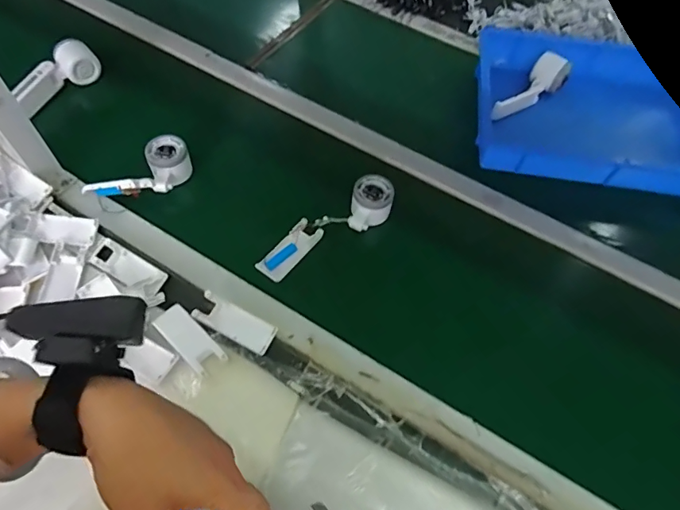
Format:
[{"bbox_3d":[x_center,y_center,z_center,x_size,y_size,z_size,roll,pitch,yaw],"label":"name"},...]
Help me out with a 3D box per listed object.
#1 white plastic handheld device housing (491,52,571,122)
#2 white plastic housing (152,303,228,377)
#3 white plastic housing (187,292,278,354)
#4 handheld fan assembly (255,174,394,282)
[{"bbox_3d":[0.329,-0.295,0.834,0.174,0.058,0.055,-37,67,-2],"label":"white plastic handheld device housing"},{"bbox_3d":[-0.184,0.102,0.570,0.097,0.009,0.040,40,64,19],"label":"white plastic housing"},{"bbox_3d":[-0.134,0.087,0.596,0.106,0.009,0.040,24,60,11],"label":"white plastic housing"},{"bbox_3d":[-0.021,-0.042,0.661,0.211,0.051,0.060,-27,64,-19],"label":"handheld fan assembly"}]

